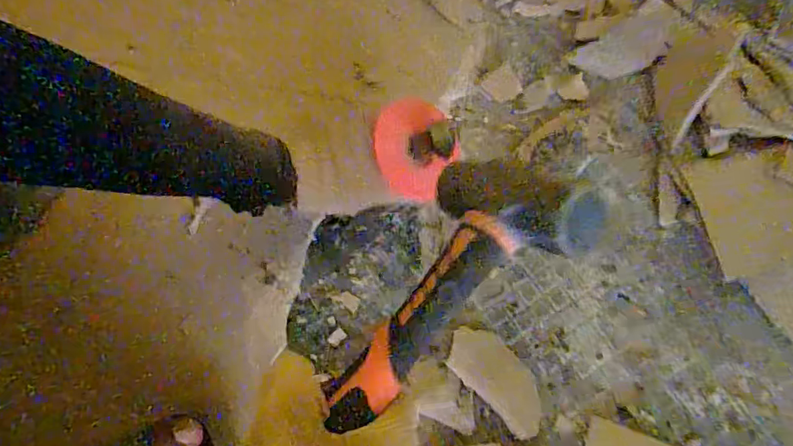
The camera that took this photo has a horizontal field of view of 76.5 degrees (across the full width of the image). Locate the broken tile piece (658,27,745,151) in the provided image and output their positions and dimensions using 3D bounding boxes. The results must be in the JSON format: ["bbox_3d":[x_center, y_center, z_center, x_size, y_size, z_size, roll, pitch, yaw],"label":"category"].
[{"bbox_3d":[0.275,-0.135,0.482,0.053,0.004,0.127,31,86,28],"label":"broken tile piece"}]

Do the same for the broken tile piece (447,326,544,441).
[{"bbox_3d":[0.085,0.129,0.421,0.048,0.007,0.095,-42,73,-11],"label":"broken tile piece"}]

